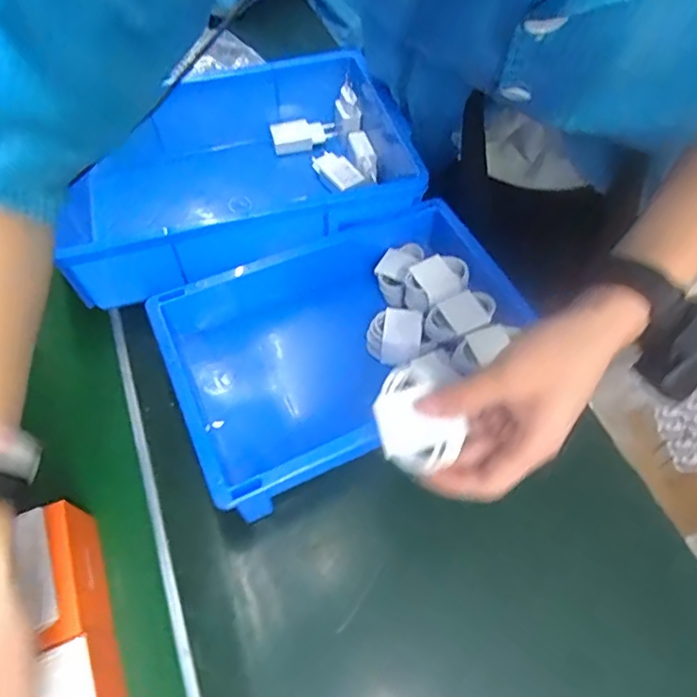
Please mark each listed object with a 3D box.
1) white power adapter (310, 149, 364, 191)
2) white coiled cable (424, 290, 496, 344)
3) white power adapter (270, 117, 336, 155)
[{"bbox_3d":[-0.016,-0.211,0.658,0.035,0.018,0.071,-33,63,-19],"label":"white power adapter"},{"bbox_3d":[0.103,-0.029,0.511,0.061,0.019,0.040,-23,60,-13],"label":"white coiled cable"},{"bbox_3d":[-0.057,-0.269,0.699,0.079,0.019,0.040,-14,59,-9],"label":"white power adapter"}]

